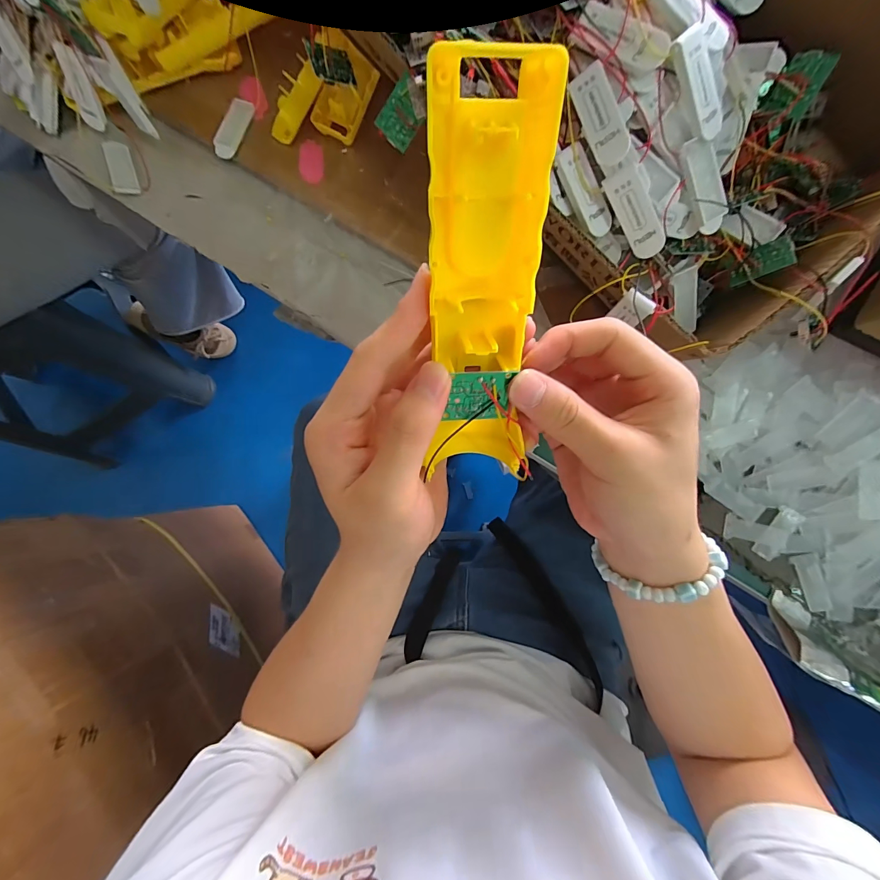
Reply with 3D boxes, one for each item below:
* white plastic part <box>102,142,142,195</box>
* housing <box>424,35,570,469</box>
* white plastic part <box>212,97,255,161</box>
[{"bbox_3d":[-0.308,-0.262,0.363,0.021,0.011,0.054,-18,83,-4],"label":"white plastic part"},{"bbox_3d":[0.018,-0.052,0.159,0.043,0.163,0.026,-2,38,-2],"label":"housing"},{"bbox_3d":[-0.197,-0.297,0.360,0.022,0.009,0.058,21,82,1],"label":"white plastic part"}]

